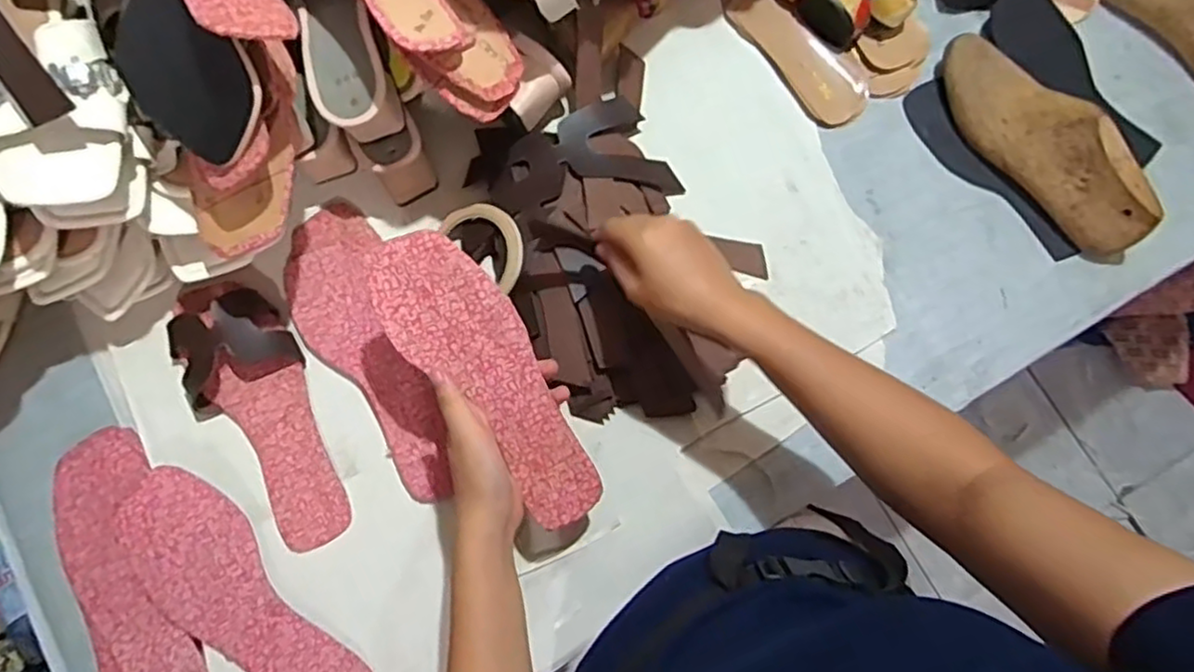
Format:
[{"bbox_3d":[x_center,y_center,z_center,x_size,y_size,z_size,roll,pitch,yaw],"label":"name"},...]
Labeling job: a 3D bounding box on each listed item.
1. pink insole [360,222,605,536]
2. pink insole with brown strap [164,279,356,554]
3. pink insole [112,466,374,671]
[{"bbox_3d":[-0.074,0.028,0.509,0.080,0.004,0.237,-39,96,-14],"label":"pink insole"},{"bbox_3d":[-0.282,0.062,0.572,0.090,0.030,0.237,-26,80,-6],"label":"pink insole with brown strap"},{"bbox_3d":[-0.274,0.204,0.536,0.239,0.018,0.080,42,81,8],"label":"pink insole"}]

